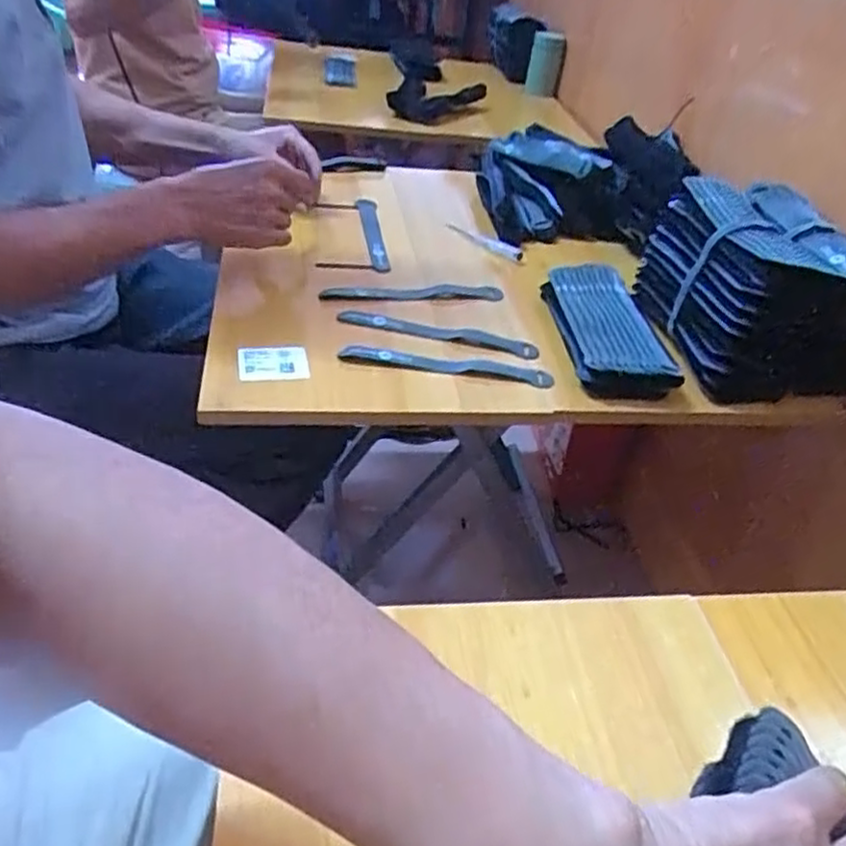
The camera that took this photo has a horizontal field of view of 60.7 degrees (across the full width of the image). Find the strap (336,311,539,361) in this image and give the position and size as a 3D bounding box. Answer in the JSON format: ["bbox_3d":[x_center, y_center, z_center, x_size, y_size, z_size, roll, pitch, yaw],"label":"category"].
[{"bbox_3d":[0.015,-0.092,0.716,0.196,0.013,0.024,14,38,8],"label":"strap"}]

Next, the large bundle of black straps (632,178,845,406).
[{"bbox_3d":[0.327,-0.146,0.713,0.155,0.103,0.205,3,38,-7],"label":"large bundle of black straps"}]

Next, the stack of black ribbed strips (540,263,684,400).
[{"bbox_3d":[0.186,-0.099,0.724,0.092,0.035,0.199,3,38,-6],"label":"stack of black ribbed strips"}]

